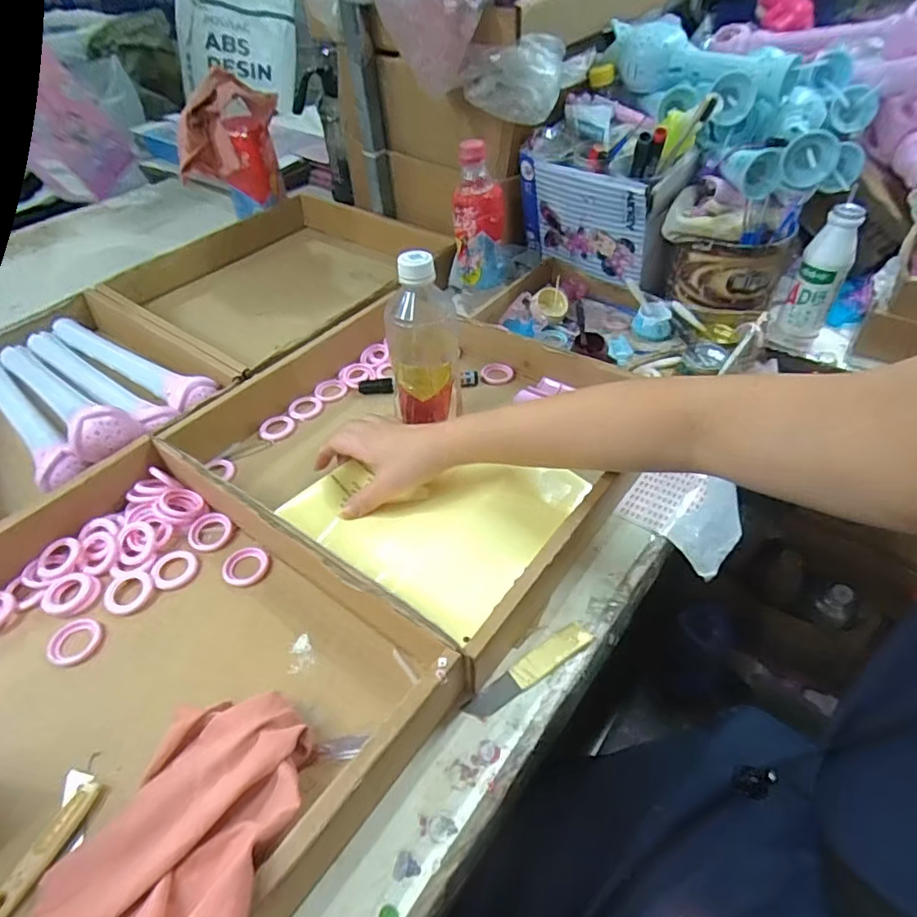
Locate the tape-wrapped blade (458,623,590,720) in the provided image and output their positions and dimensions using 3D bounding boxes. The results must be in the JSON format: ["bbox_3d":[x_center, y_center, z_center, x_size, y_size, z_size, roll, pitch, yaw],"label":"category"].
[{"bbox_3d":[0.052,0.152,0.411,0.106,0.005,0.019,-27,50,-22],"label":"tape-wrapped blade"}]

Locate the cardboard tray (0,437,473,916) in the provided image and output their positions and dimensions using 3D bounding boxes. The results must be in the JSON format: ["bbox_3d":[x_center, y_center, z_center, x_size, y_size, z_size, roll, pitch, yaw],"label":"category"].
[{"bbox_3d":[-0.247,0.163,0.373,0.374,0.068,0.344,26,52,26],"label":"cardboard tray"}]

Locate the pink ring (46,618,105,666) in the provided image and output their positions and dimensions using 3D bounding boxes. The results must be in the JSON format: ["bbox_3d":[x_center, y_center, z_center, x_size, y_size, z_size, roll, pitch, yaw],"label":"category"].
[{"bbox_3d":[-0.295,0.140,0.437,0.038,0.004,0.037,-2,45,2],"label":"pink ring"}]

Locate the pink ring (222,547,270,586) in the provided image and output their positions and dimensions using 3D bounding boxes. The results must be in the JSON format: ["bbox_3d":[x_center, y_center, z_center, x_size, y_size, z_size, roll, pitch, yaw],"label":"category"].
[{"bbox_3d":[-0.180,0.091,0.481,0.036,0.005,0.035,-2,45,2],"label":"pink ring"}]

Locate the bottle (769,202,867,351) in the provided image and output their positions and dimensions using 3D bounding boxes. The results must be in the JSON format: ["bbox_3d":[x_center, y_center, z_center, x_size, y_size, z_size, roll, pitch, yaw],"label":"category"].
[{"bbox_3d":[0.411,-0.204,0.652,0.053,0.148,0.050,24,52,25],"label":"bottle"}]

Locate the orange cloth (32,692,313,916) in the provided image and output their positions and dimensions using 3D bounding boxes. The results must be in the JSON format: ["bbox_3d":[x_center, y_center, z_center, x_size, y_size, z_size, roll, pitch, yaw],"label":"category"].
[{"bbox_3d":[-0.166,0.204,0.319,0.145,0.076,0.132,-7,45,-3],"label":"orange cloth"}]

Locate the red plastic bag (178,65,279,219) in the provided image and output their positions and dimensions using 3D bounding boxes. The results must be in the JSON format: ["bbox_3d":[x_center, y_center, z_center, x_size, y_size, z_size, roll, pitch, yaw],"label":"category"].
[{"bbox_3d":[-0.352,-0.475,0.882,0.163,0.174,0.059,-23,48,-18],"label":"red plastic bag"}]

